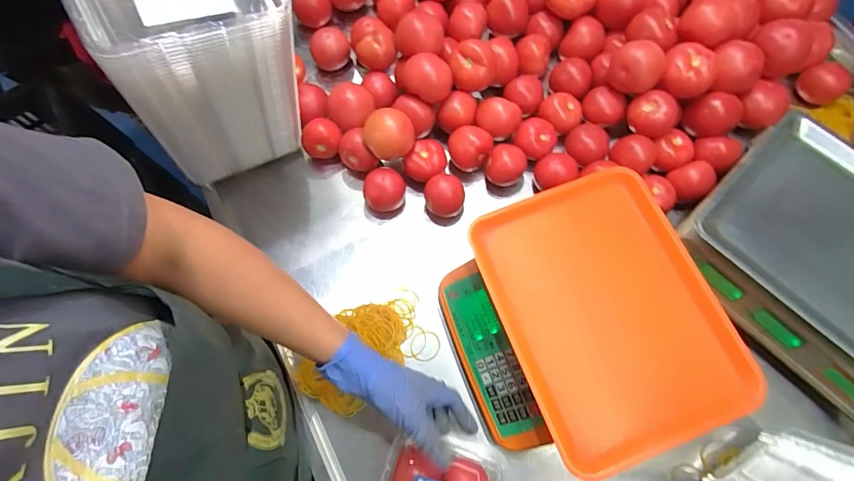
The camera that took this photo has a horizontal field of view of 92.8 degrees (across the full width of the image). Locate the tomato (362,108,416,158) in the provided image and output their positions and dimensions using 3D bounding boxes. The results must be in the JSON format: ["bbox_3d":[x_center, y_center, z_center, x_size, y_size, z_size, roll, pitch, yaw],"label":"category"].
[{"bbox_3d":[-0.056,-0.155,0.588,0.070,0.059,0.060,-13,71,-3],"label":"tomato"}]

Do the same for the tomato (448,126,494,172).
[{"bbox_3d":[0.066,-0.141,0.625,0.066,0.048,0.062,6,71,3],"label":"tomato"}]

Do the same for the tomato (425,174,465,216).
[{"bbox_3d":[0.025,-0.067,0.601,0.058,0.043,0.058,0,71,1],"label":"tomato"}]

